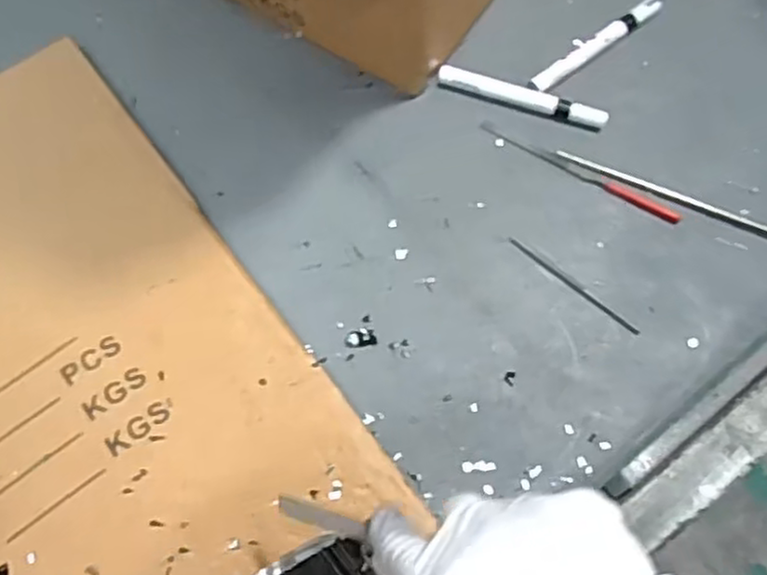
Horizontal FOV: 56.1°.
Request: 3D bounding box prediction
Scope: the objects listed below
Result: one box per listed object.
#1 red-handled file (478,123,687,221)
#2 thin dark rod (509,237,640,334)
[{"bbox_3d":[0.160,-0.095,0.587,0.172,0.009,0.013,27,73,12],"label":"red-handled file"},{"bbox_3d":[0.147,-0.002,0.554,0.118,0.007,0.005,38,75,15],"label":"thin dark rod"}]

